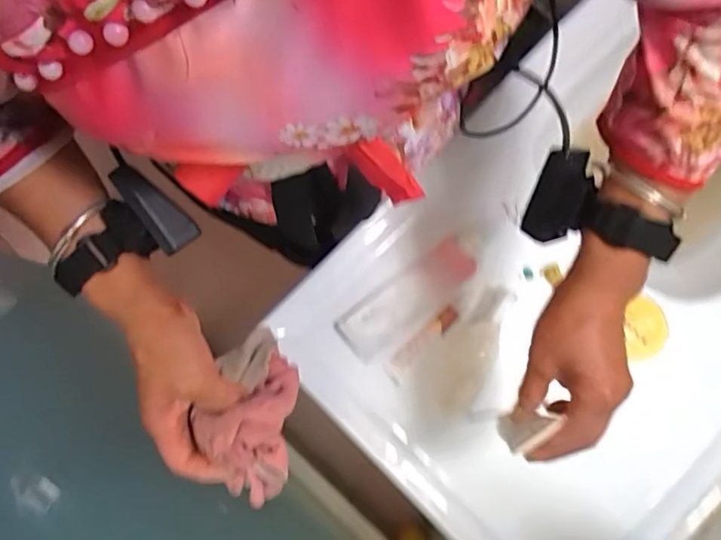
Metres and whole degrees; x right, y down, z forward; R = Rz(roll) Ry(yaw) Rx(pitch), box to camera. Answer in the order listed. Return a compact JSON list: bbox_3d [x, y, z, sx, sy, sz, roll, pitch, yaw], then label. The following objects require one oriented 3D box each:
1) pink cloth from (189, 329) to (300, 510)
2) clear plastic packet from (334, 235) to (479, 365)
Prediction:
[{"bbox_3d":[-0.086,0.110,0.434,0.070,0.069,0.125,6,79,2],"label":"pink cloth"},{"bbox_3d":[0.059,0.030,0.618,0.176,0.015,0.060,-37,82,-5],"label":"clear plastic packet"}]

